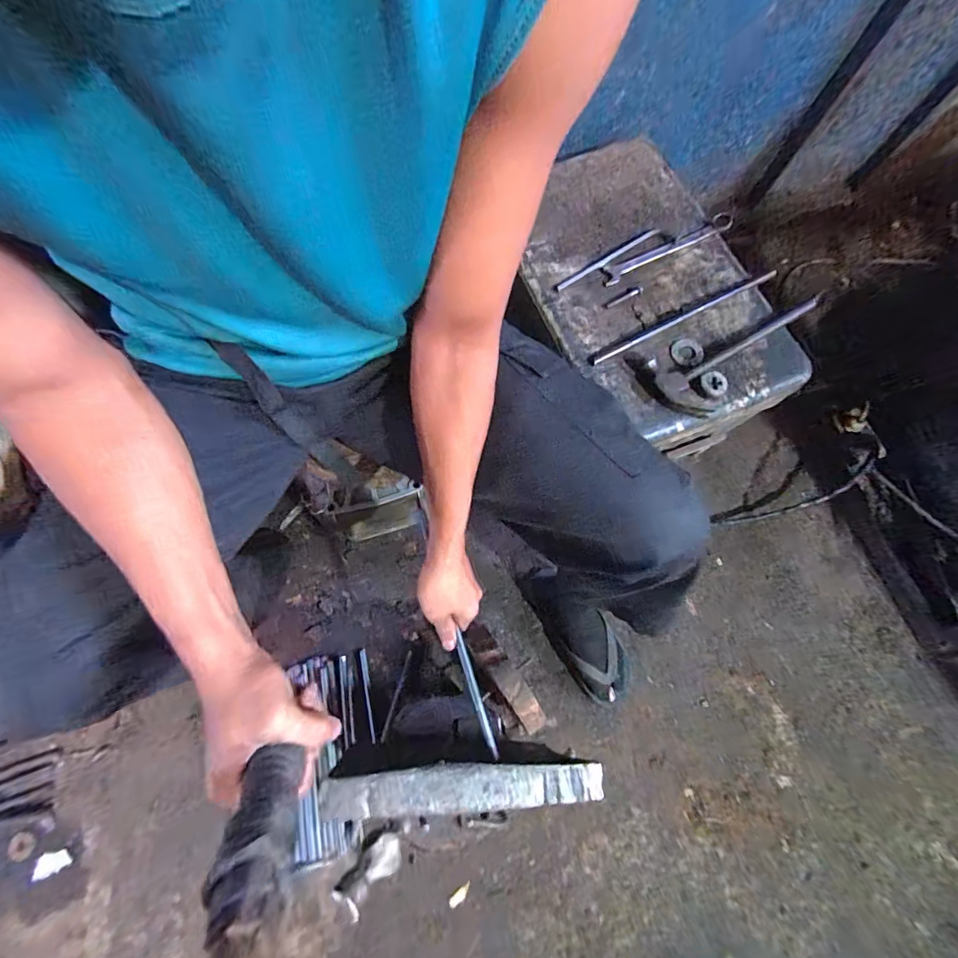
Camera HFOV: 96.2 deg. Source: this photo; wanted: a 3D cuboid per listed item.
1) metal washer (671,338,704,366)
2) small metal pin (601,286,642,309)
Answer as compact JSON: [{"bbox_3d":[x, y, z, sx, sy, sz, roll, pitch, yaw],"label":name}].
[{"bbox_3d":[0.291,-0.178,0.600,0.042,0.004,0.047,-2,64,7],"label":"metal washer"},{"bbox_3d":[0.209,-0.262,0.622,0.073,0.008,0.011,-31,78,-9],"label":"small metal pin"}]

